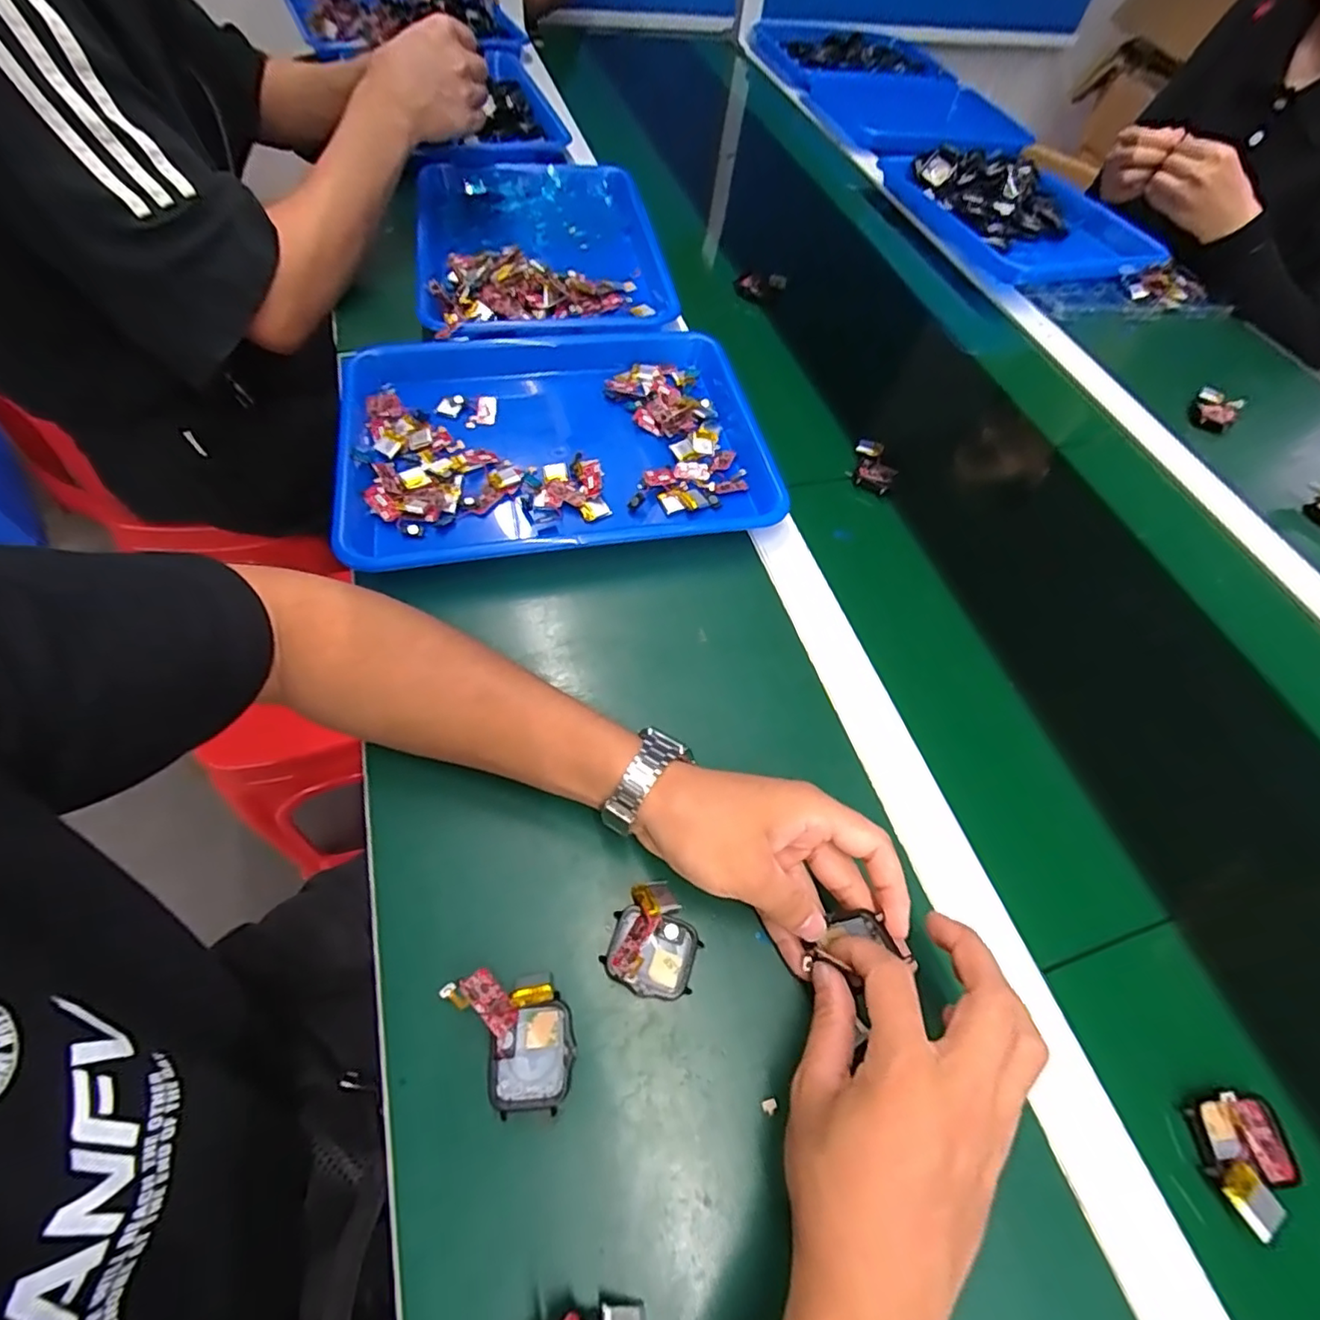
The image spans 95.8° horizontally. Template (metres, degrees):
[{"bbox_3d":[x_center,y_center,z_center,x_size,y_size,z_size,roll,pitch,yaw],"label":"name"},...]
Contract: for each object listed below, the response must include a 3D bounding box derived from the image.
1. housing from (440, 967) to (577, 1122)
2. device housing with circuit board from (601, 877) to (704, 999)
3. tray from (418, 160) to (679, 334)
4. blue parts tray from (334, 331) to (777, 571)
[{"bbox_3d":[-0.067,0.179,0.286,0.044,0.020,0.067,-23,64,-18],"label":"housing"},{"bbox_3d":[-0.002,0.145,0.312,0.045,0.018,0.051,19,59,6],"label":"device housing with circuit board"},{"bbox_3d":[-0.134,-0.459,0.671,0.261,0.056,0.368,-9,60,-11],"label":"tray"},{"bbox_3d":[-0.085,-0.189,0.503,0.350,0.034,0.255,-8,60,-10],"label":"blue parts tray"}]

